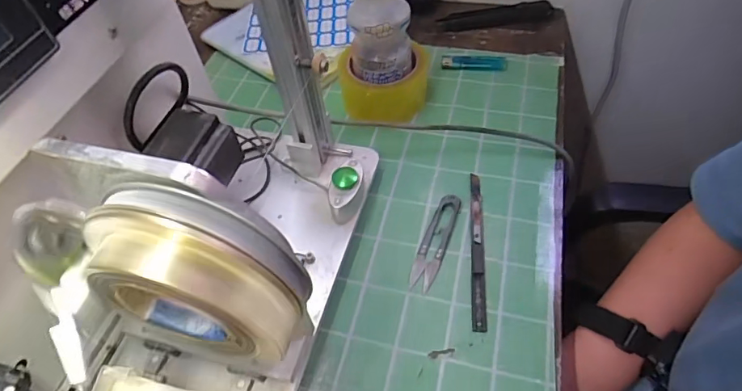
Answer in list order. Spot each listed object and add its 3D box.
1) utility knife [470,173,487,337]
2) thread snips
[{"bbox_3d":[0.095,0.043,0.417,0.012,0.006,0.159,2,52,7],"label":"utility knife"},{"bbox_3d":[0.059,0.039,0.425,0.023,0.011,0.097,16,55,17],"label":"thread snips"}]

